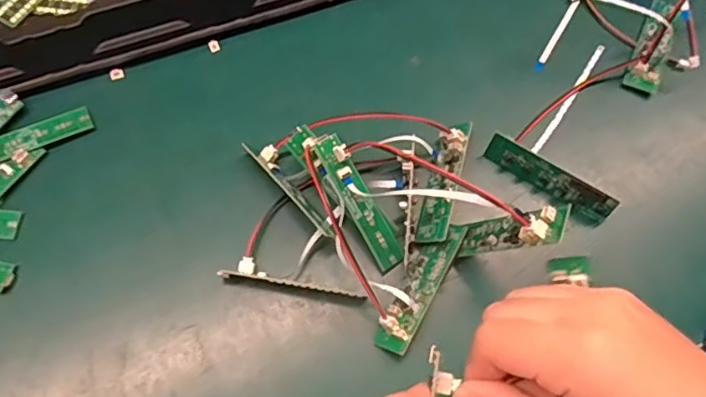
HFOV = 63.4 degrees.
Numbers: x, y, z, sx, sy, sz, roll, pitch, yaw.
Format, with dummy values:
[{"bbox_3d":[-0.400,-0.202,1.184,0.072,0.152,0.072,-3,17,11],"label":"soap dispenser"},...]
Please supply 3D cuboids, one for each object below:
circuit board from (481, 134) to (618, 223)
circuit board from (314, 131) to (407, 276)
[{"bbox_3d":[0.121,-0.012,0.353,0.081,0.025,0.004,33,48,12],"label":"circuit board"},{"bbox_3d":[0.004,0.002,0.331,0.018,0.009,0.083,-30,91,-14],"label":"circuit board"}]

